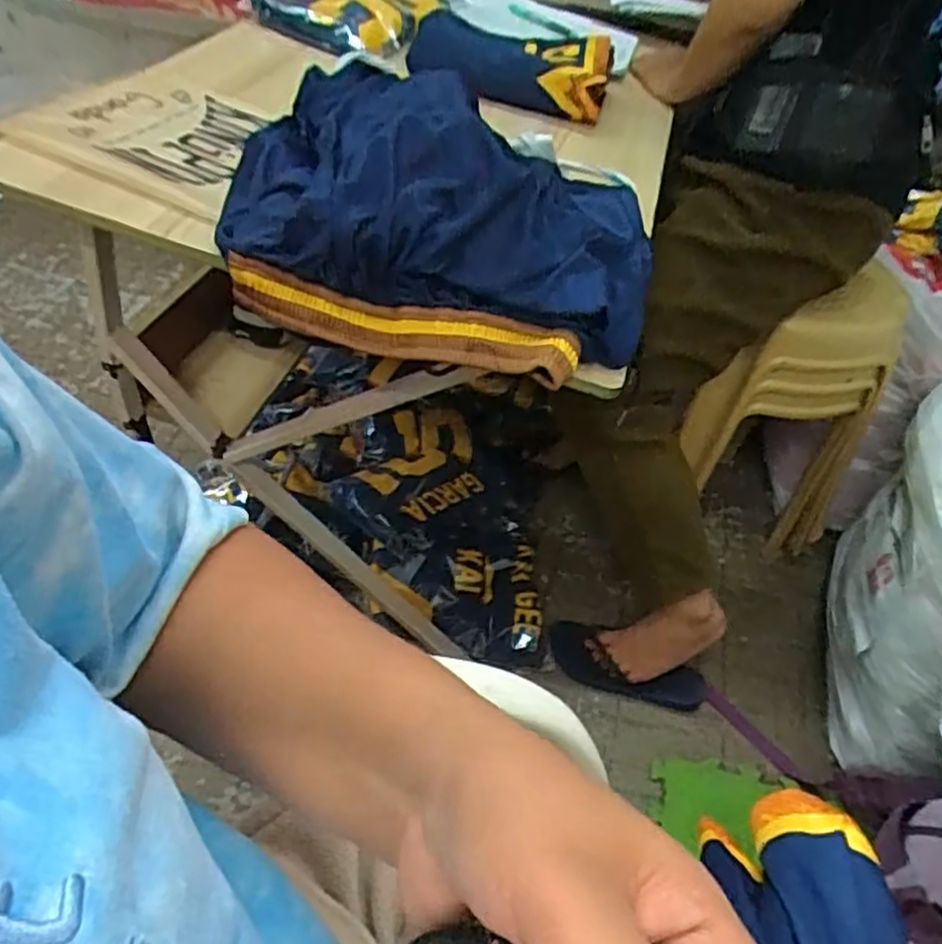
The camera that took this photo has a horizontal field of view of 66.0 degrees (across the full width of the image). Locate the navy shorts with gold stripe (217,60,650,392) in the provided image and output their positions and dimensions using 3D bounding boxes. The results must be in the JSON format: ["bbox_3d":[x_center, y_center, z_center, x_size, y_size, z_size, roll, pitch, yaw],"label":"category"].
[{"bbox_3d":[-0.034,-0.221,0.618,0.423,0.151,0.242,15,46,6],"label":"navy shorts with gold stripe"}]

